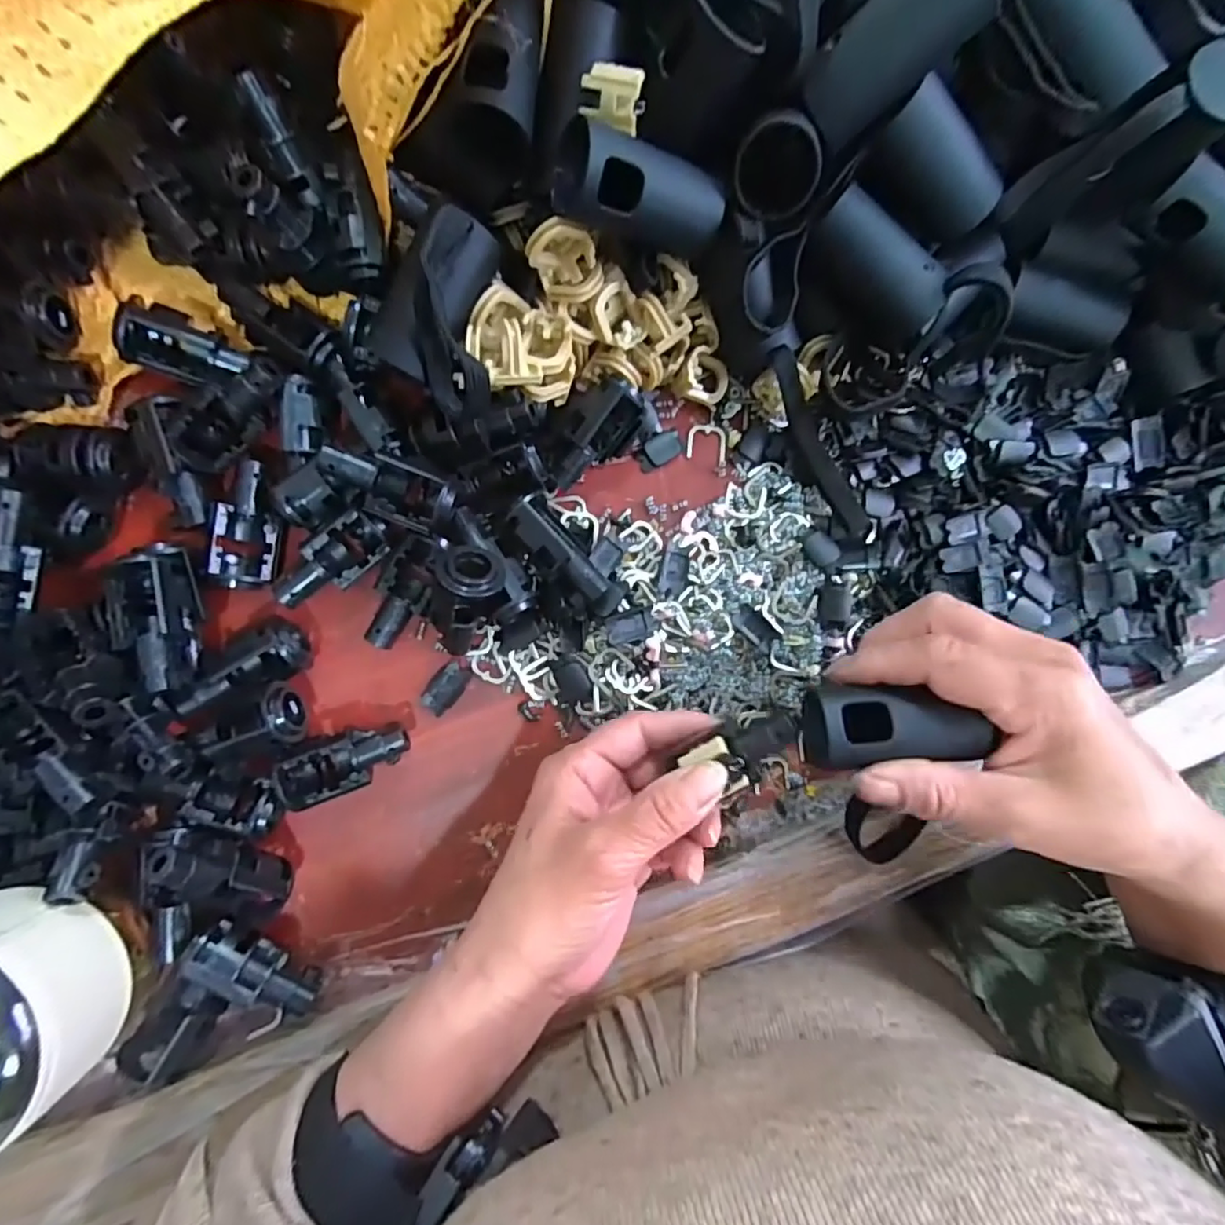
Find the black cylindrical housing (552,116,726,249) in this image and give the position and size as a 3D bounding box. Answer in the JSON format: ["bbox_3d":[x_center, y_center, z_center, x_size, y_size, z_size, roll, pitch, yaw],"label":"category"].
[{"bbox_3d":[0.011,-0.159,0.227,0.063,0.034,0.036,2,90,-28],"label":"black cylindrical housing"}]

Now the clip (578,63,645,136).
[{"bbox_3d":[0.000,-0.185,0.217,0.021,0.011,0.017,14,88,-6],"label":"clip"}]

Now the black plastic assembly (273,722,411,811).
[{"bbox_3d":[-0.114,0.064,0.262,0.052,0.026,0.023,-23,92,-6],"label":"black plastic assembly"}]

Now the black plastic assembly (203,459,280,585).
[{"bbox_3d":[-0.154,-0.037,0.256,0.020,0.020,0.051,4,89,-6],"label":"black plastic assembly"}]

